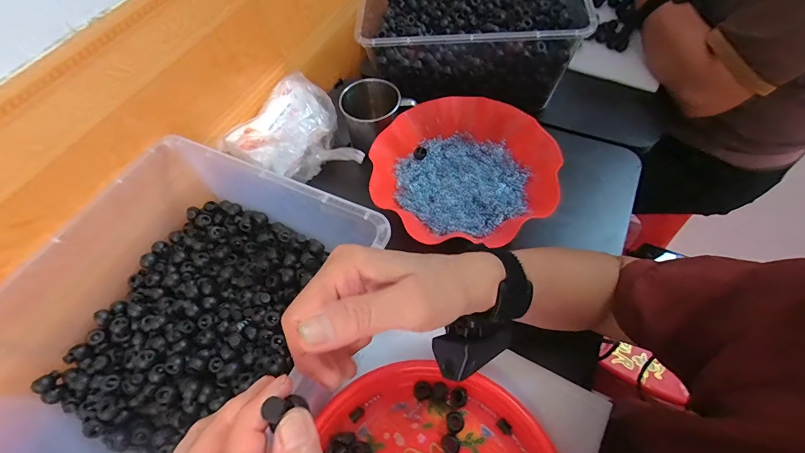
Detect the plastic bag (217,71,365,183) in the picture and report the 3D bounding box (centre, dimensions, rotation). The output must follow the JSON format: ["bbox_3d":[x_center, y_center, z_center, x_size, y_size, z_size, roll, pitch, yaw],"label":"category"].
[{"bbox_3d":[-0.147,-0.115,0.506,0.149,0.073,0.147,-39,65,-16],"label":"plastic bag"}]

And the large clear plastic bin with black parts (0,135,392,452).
[{"bbox_3d":[-0.206,0.082,0.339,0.299,0.116,0.299,25,66,17],"label":"large clear plastic bin with black parts"}]

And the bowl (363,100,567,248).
[{"bbox_3d":[0.076,-0.076,0.467,0.219,0.070,0.203,0,65,0],"label":"bowl"}]

